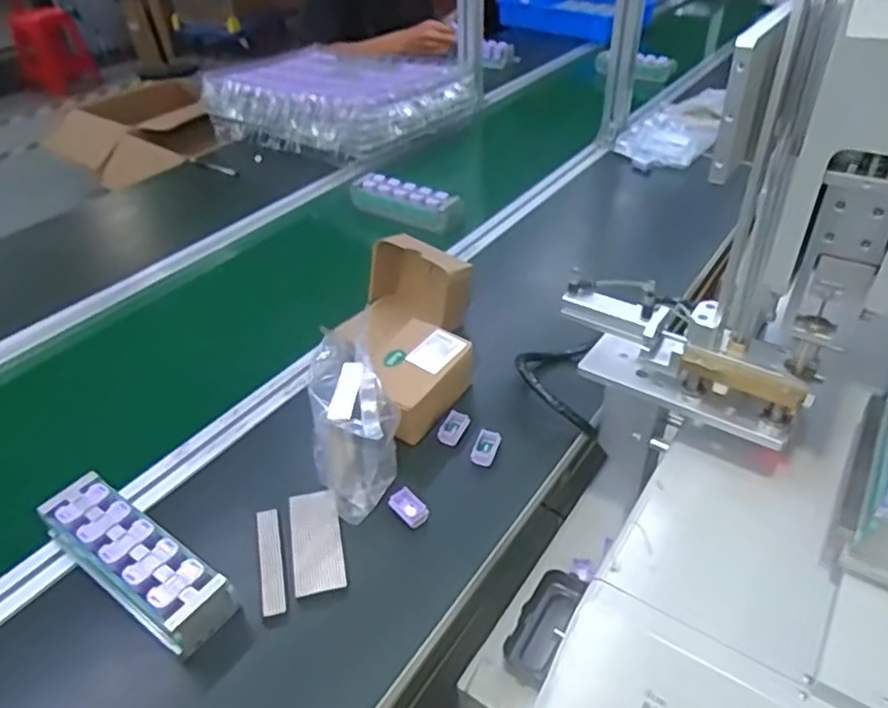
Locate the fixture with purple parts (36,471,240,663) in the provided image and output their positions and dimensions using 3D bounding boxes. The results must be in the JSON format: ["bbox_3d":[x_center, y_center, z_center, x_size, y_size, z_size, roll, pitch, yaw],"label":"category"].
[{"bbox_3d":[-0.263,0.177,0.553,0.188,0.058,0.062,22,44,27],"label":"fixture with purple parts"}]

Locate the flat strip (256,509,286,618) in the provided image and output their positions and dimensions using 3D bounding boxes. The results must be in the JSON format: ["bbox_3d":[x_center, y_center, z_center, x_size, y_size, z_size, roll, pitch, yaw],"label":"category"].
[{"bbox_3d":[-0.153,0.179,0.573,0.019,0.005,0.102,-11,39,-10],"label":"flat strip"}]

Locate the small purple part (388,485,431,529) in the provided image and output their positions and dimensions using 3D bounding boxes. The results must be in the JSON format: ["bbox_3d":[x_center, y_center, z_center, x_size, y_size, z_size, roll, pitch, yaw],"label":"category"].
[{"bbox_3d":[-0.033,0.144,0.615,0.024,0.013,0.039,-32,47,-32],"label":"small purple part"}]

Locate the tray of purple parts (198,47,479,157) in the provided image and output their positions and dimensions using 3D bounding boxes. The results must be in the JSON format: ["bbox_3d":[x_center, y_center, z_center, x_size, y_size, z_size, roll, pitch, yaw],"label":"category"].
[{"bbox_3d":[-0.229,-0.557,1.404,0.507,0.108,0.374,23,45,28],"label":"tray of purple parts"}]

